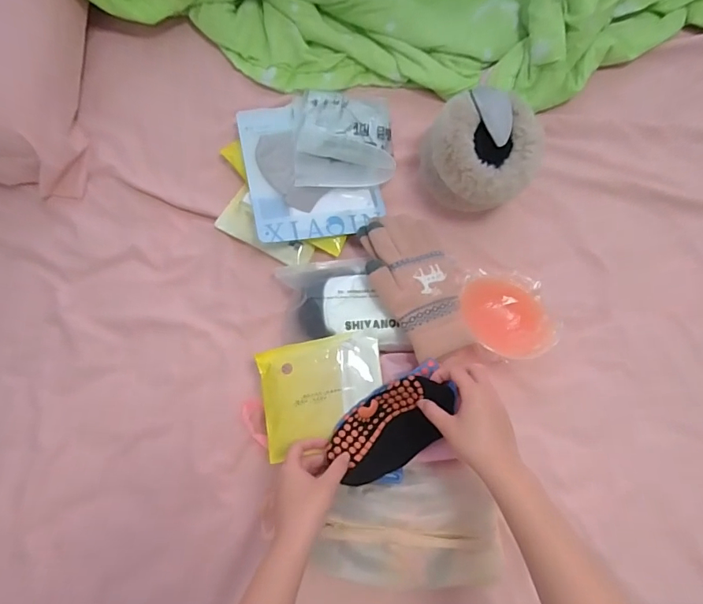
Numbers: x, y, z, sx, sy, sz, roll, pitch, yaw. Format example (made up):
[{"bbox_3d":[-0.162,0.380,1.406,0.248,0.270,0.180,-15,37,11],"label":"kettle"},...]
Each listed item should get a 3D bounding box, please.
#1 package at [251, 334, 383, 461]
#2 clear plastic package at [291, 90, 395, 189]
[{"bbox_3d":[-0.034,0.107,0.555,0.144,0.015,0.122,-10,80,-3],"label":"package"},{"bbox_3d":[-0.011,-0.230,0.639,0.133,0.029,0.149,-3,81,-1],"label":"clear plastic package"}]

